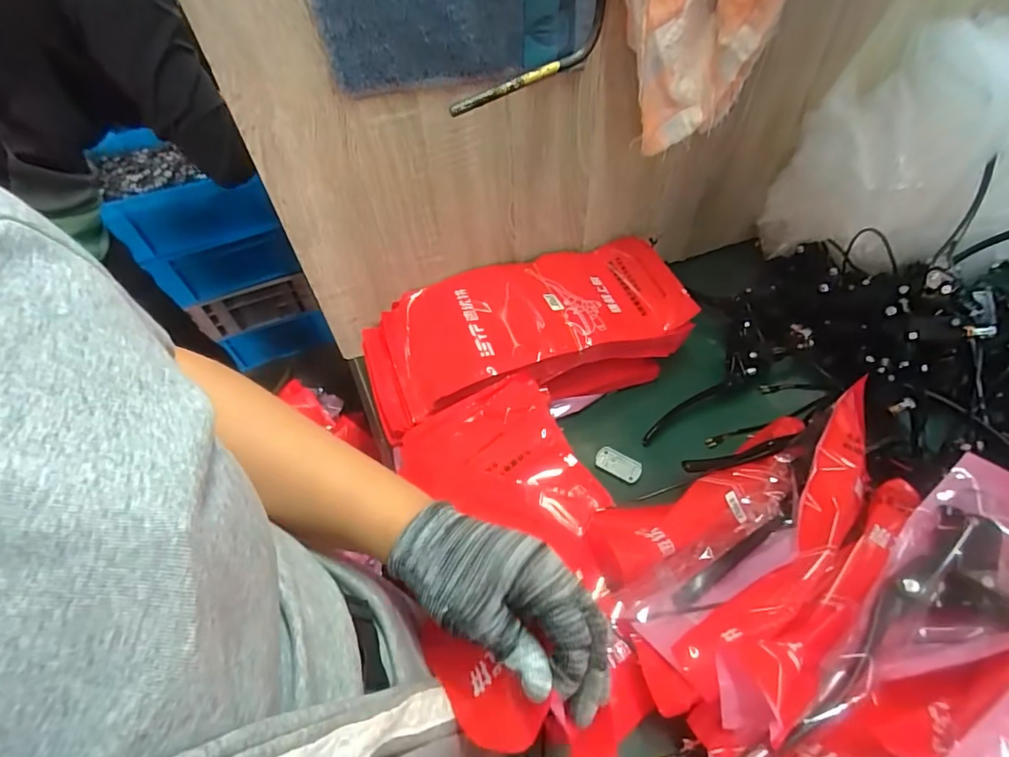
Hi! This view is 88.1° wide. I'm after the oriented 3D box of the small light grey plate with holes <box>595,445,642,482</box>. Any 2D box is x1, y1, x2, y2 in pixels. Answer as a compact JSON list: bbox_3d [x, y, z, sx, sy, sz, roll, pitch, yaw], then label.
[{"bbox_3d":[0.133,0.100,0.608,0.052,0.008,0.029,32,62,21],"label":"small light grey plate with holes"}]

